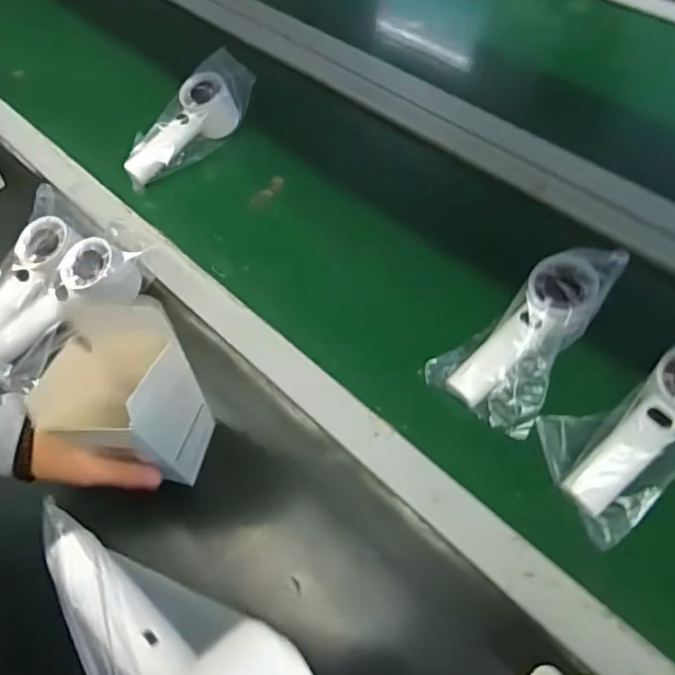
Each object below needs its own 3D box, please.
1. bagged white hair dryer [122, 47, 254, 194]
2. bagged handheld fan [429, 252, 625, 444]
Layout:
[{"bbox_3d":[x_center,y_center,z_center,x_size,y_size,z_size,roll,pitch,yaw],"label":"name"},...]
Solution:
[{"bbox_3d":[-0.183,-0.260,0.688,0.066,0.057,0.193,40,85,24],"label":"bagged white hair dryer"},{"bbox_3d":[0.175,-0.005,0.498,0.095,0.045,0.178,41,92,24],"label":"bagged handheld fan"}]

